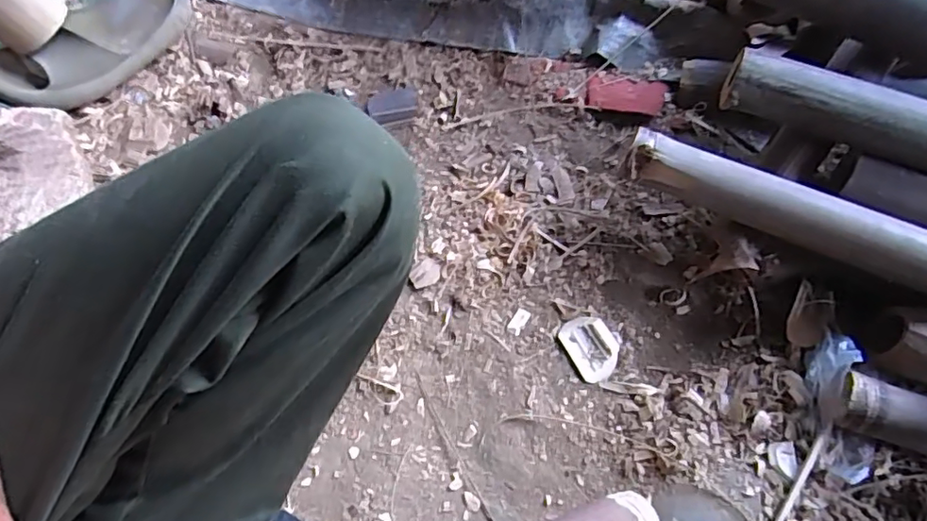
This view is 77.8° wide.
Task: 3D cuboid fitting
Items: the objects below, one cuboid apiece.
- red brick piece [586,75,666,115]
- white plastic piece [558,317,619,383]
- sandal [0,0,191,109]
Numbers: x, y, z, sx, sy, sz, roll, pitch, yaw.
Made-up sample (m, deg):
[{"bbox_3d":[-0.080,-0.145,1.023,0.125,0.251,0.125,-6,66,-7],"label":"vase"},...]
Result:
[{"bbox_3d":[0.194,-0.197,0.688,0.090,0.016,0.052,8,66,3],"label":"red brick piece"},{"bbox_3d":[0.128,0.087,0.576,0.046,0.016,0.063,-26,69,-11],"label":"white plastic piece"},{"bbox_3d":[-0.440,-0.264,0.686,0.111,0.063,0.244,36,71,15],"label":"sandal"}]

